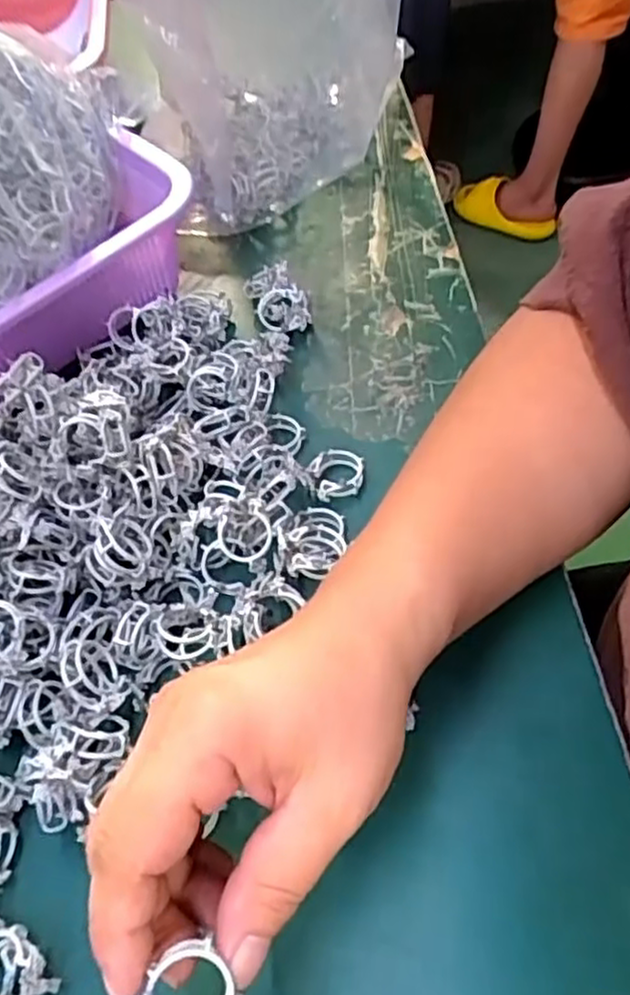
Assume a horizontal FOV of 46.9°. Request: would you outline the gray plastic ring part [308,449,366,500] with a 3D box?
[{"bbox_3d":[0.011,-0.012,0.361,0.027,0.009,0.025,-4,55,6],"label":"gray plastic ring part"}]

